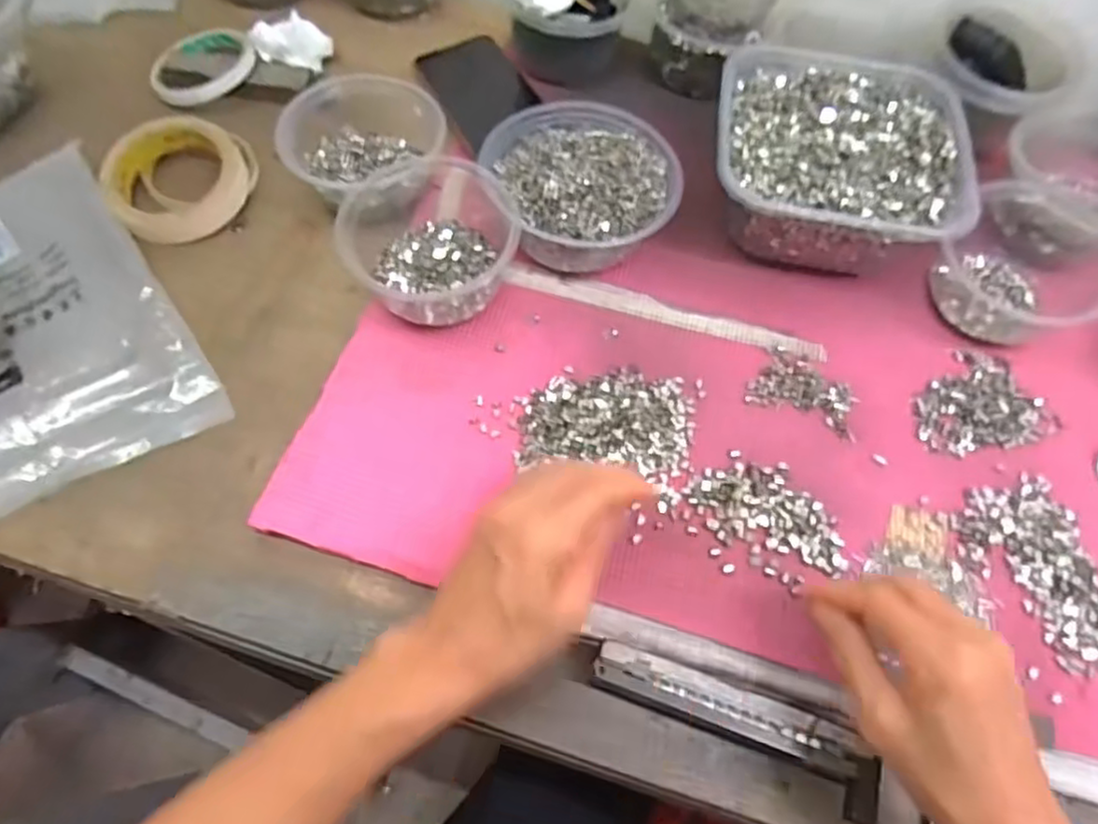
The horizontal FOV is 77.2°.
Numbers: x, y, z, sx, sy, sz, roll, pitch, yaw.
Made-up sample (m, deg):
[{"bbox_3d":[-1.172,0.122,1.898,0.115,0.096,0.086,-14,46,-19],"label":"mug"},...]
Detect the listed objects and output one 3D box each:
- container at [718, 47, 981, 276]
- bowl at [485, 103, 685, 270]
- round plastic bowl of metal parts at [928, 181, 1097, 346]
[{"bbox_3d":[0.206,-0.186,0.519,0.172,0.077,0.175,6,61,0],"label":"container"},{"bbox_3d":[0.024,-0.162,0.502,0.126,0.062,0.138,-22,65,-15],"label":"bowl"},{"bbox_3d":[0.341,-0.110,0.492,0.108,0.065,0.126,34,65,14],"label":"round plastic bowl of metal parts"}]

